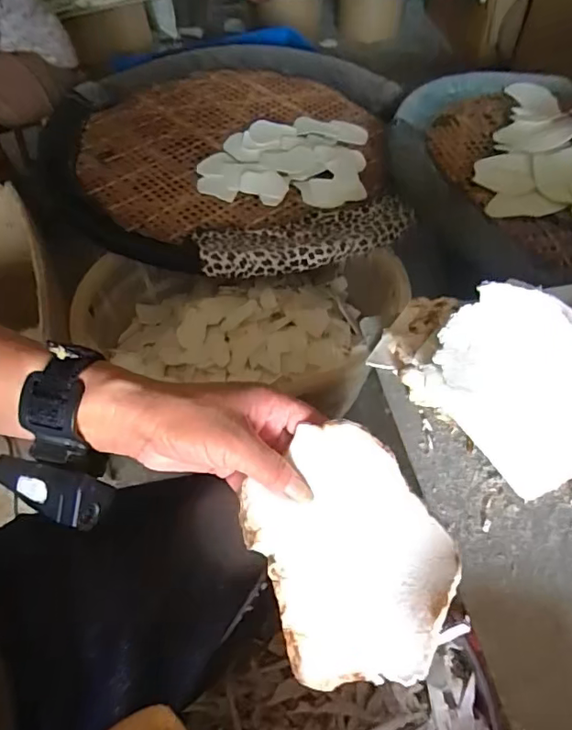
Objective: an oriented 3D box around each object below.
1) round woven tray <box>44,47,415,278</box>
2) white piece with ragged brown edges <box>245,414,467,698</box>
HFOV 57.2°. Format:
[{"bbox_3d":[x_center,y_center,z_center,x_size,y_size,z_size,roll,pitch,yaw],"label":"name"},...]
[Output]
[{"bbox_3d":[-0.117,-0.519,1.227,0.834,0.068,0.944,-16,54,-12],"label":"round woven tray"},{"bbox_3d":[0.036,0.106,0.304,0.103,0.019,0.135,-24,74,1],"label":"white piece with ragged brown edges"}]

